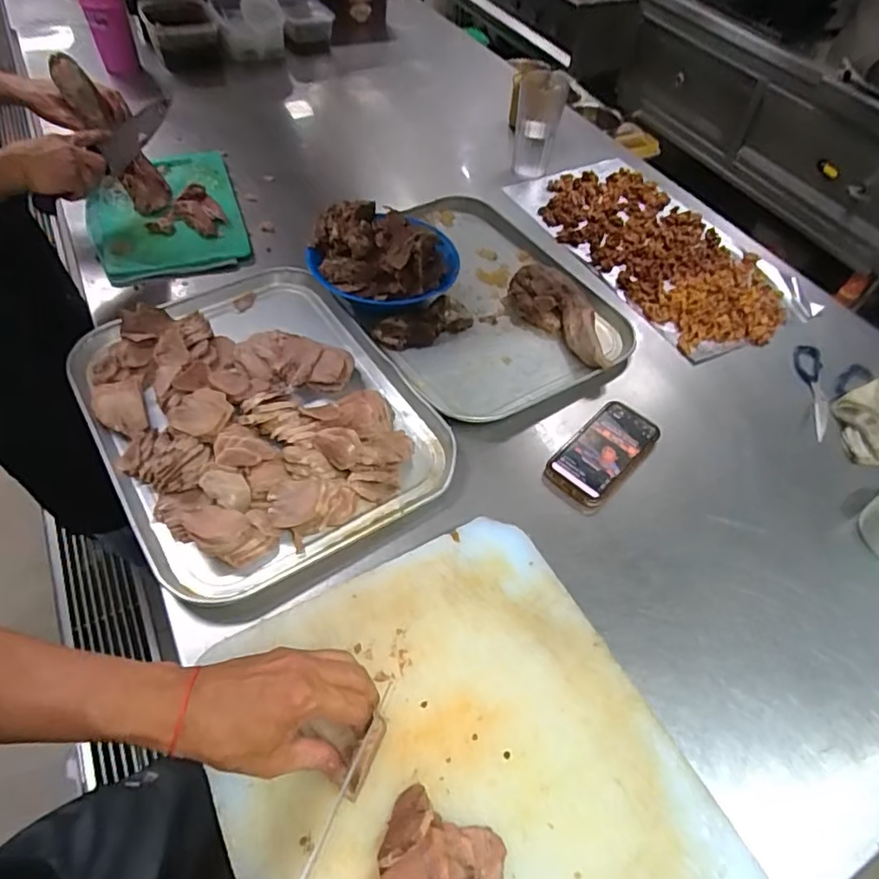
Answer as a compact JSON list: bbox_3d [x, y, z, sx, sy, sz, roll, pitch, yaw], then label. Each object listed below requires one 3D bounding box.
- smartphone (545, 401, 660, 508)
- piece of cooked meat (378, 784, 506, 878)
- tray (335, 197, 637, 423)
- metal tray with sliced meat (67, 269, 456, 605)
[{"bbox_3d":[0.211,0.013,0.719,0.076,0.018,0.169,43,56,12],"label":"smartphone"},{"bbox_3d":[-0.004,0.304,0.403,0.085,0.038,0.080,2,52,-3],"label":"piece of cooked meat"},{"bbox_3d":[0.053,-0.233,0.876,0.379,0.039,0.463,-26,59,-23],"label":"tray"},{"bbox_3d":[-0.228,-0.050,0.711,0.358,0.048,0.466,-29,60,-24],"label":"metal tray with sliced meat"}]

